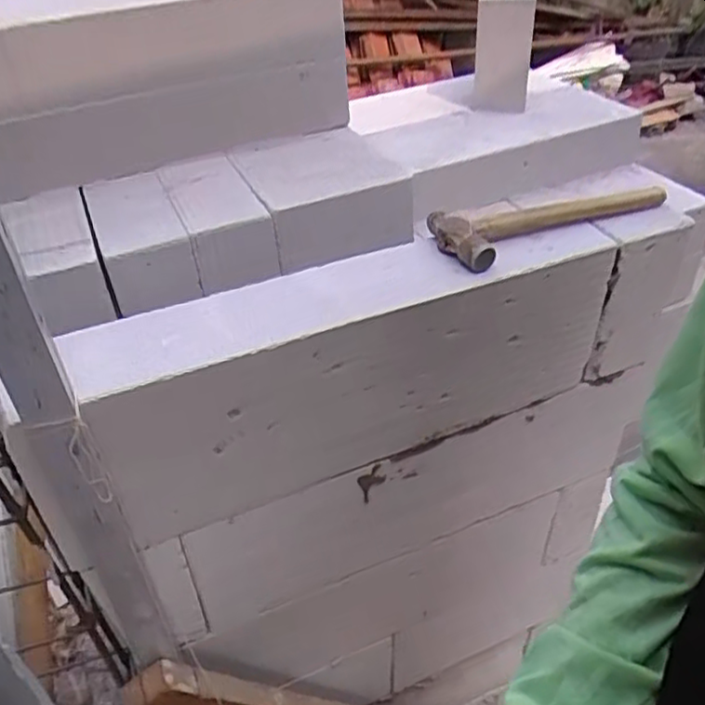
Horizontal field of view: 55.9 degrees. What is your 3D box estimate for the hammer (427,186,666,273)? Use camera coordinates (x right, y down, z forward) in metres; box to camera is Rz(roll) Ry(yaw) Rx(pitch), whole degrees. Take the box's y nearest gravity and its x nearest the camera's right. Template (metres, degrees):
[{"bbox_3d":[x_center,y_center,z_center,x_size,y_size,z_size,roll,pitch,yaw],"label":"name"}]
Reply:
[{"bbox_3d":[0.205,-0.145,0.681,0.254,0.024,0.078,-19,43,-20],"label":"hammer"}]

